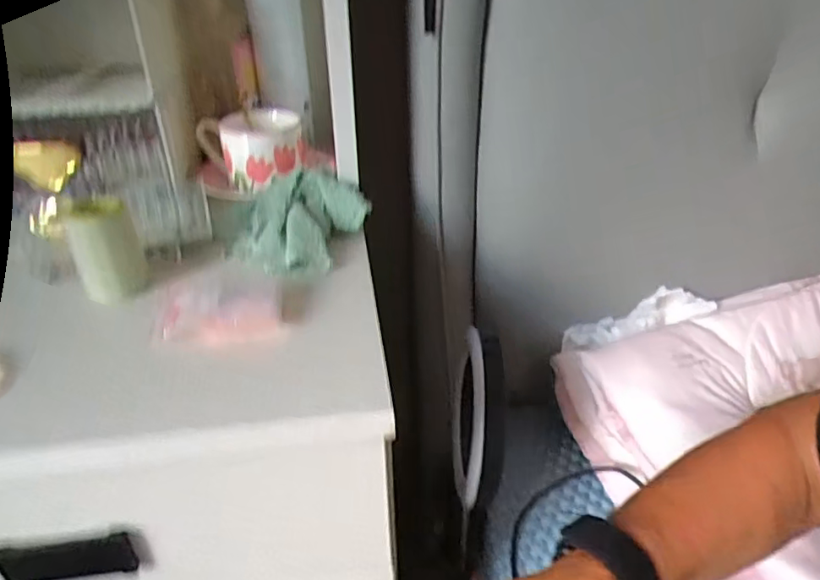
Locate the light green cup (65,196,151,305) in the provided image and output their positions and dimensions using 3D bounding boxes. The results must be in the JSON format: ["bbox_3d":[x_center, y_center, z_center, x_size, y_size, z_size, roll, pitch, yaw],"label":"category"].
[{"bbox_3d":[-0.207,-0.028,0.390,0.040,0.062,0.033,-12,33,-19],"label":"light green cup"}]

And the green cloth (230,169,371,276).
[{"bbox_3d":[-0.091,-0.060,0.465,0.106,0.038,0.135,3,31,6],"label":"green cloth"}]

